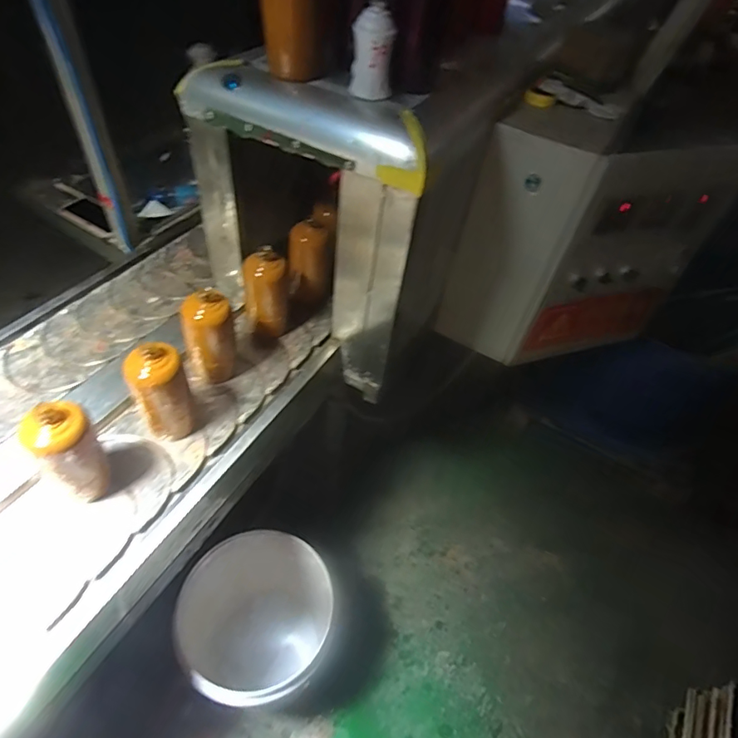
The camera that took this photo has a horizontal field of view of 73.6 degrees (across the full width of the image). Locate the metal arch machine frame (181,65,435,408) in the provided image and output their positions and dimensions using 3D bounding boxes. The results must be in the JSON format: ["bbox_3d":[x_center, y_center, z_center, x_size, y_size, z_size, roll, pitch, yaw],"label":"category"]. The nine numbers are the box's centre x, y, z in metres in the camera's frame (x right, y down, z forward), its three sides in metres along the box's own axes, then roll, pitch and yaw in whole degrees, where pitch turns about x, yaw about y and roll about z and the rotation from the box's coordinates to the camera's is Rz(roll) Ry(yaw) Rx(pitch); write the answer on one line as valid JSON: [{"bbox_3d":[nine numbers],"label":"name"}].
[{"bbox_3d":[-0.104,-0.236,0.893,0.411,0.497,0.121,26,55,18],"label":"metal arch machine frame"}]

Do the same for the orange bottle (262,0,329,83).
[{"bbox_3d":[-0.103,-0.507,0.692,0.071,0.171,0.080,14,52,9],"label":"orange bottle"}]

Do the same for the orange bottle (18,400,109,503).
[{"bbox_3d":[-0.412,0.114,0.691,0.075,0.176,0.077,-35,60,-27],"label":"orange bottle"}]

